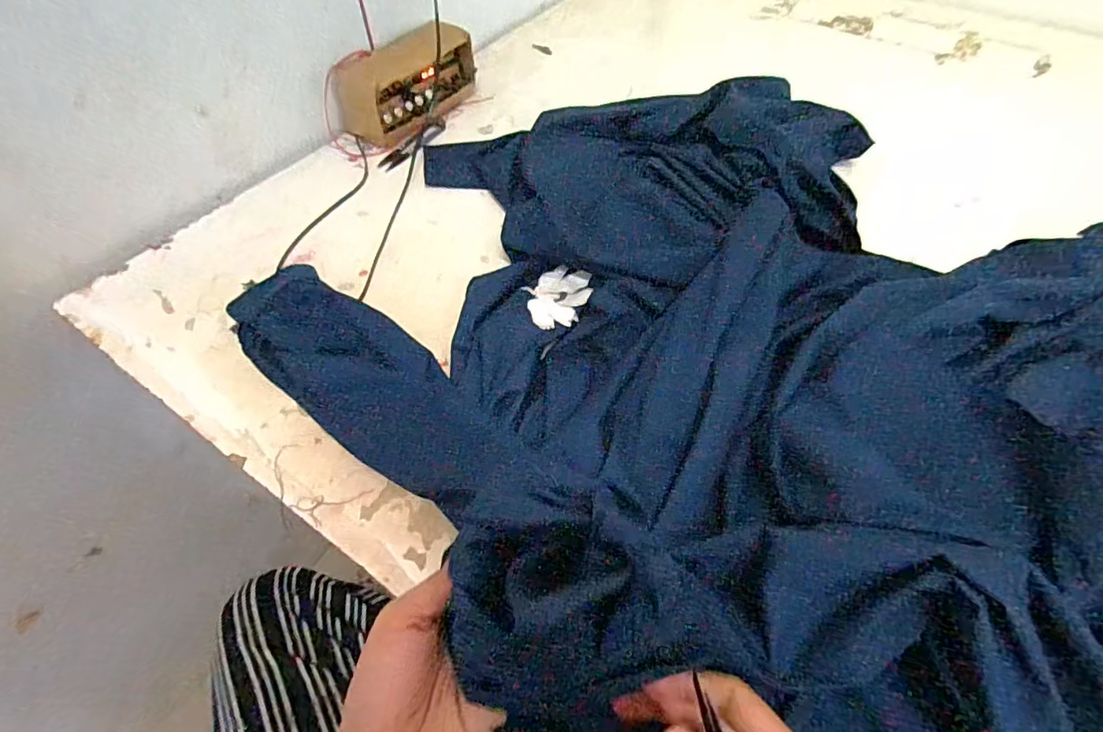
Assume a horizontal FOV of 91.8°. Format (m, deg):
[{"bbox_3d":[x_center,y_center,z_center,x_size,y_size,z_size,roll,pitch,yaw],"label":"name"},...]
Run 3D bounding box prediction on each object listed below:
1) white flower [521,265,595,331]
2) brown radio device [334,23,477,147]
[{"bbox_3d":[0.006,-0.066,0.510,0.057,0.011,0.087,18,57,13],"label":"white flower"},{"bbox_3d":[-0.183,-0.366,0.692,0.082,0.077,0.184,33,61,22],"label":"brown radio device"}]

